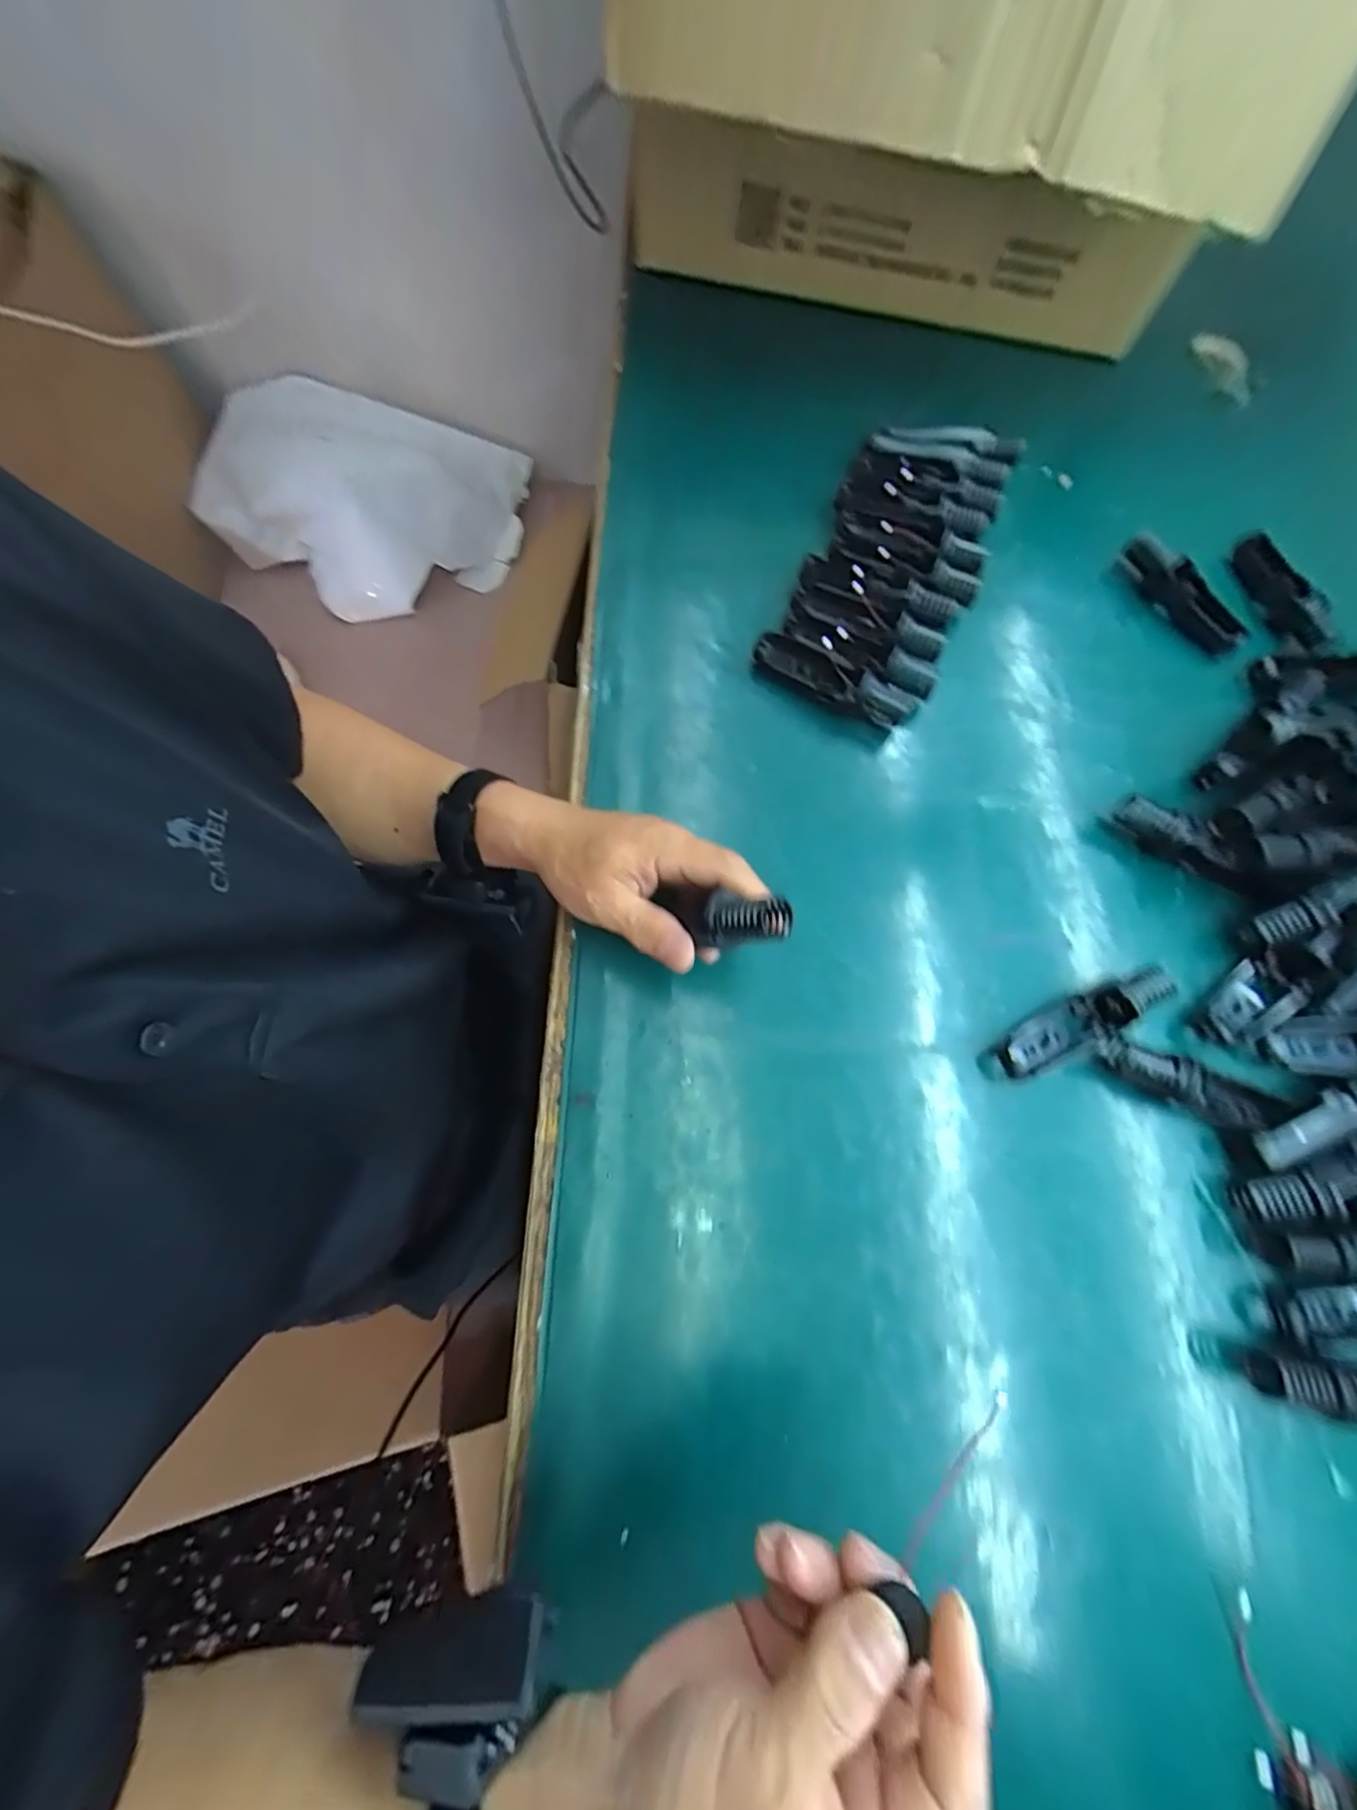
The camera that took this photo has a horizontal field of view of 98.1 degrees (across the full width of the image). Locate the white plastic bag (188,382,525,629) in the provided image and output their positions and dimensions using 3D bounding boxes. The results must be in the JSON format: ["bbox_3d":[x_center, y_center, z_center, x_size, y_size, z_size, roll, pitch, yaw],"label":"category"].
[{"bbox_3d":[-0.705,-0.892,1.337,0.639,0.079,0.440,10,117,-12],"label":"white plastic bag"}]

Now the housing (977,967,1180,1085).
[{"bbox_3d":[0.253,0.077,0.372,0.123,0.026,0.031,-25,76,-9],"label":"housing"}]

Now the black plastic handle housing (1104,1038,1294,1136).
[{"bbox_3d":[0.316,0.112,0.360,0.104,0.023,0.027,23,74,5],"label":"black plastic handle housing"}]

